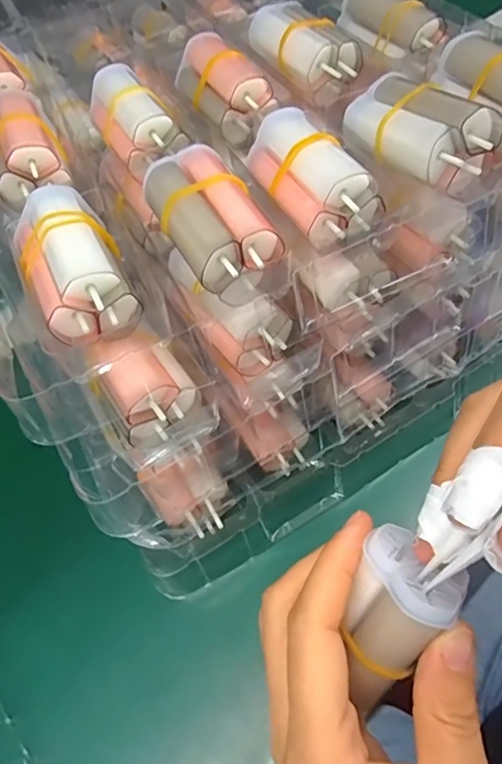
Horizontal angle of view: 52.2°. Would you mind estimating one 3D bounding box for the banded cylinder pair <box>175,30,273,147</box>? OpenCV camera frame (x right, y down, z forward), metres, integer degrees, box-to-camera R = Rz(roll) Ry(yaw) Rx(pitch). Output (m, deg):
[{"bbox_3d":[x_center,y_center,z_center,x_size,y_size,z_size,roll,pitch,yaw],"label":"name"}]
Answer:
[{"bbox_3d":[-0.017,-0.155,0.269,0.026,0.032,0.062,-33,58,-15],"label":"banded cylinder pair"}]

